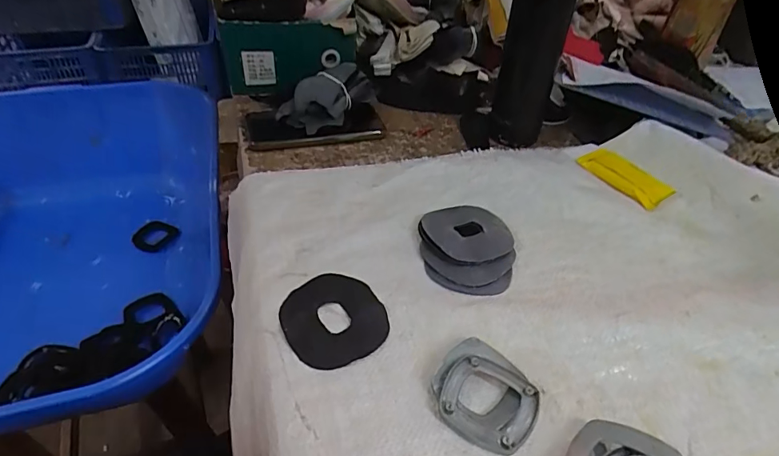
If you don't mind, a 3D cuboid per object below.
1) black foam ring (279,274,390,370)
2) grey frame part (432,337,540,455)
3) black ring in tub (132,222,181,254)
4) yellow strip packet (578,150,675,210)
[{"bbox_3d":[-0.043,0.069,0.359,0.077,0.005,0.080,3,41,-2],"label":"black foam ring"},{"bbox_3d":[0.066,0.113,0.317,0.068,0.013,0.066,29,46,25],"label":"grey frame part"},{"bbox_3d":[-0.388,0.014,0.762,0.056,0.018,0.058,12,42,8],"label":"black ring in tub"},{"bbox_3d":[0.266,-0.059,0.525,0.052,0.008,0.099,-18,46,-24],"label":"yellow strip packet"}]

